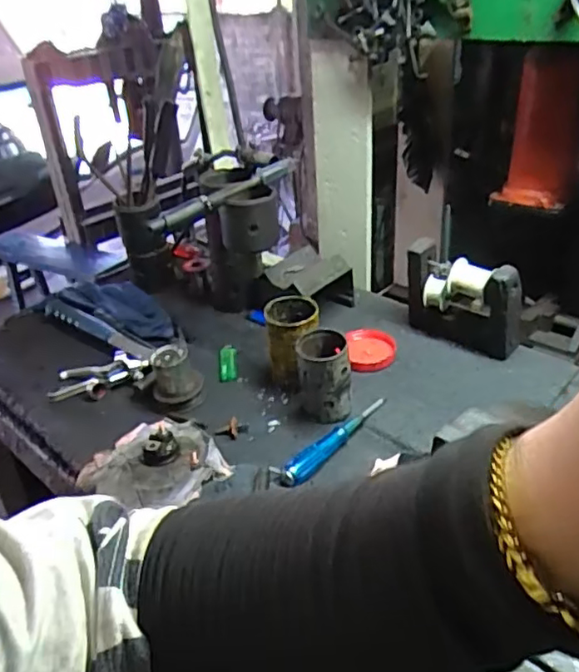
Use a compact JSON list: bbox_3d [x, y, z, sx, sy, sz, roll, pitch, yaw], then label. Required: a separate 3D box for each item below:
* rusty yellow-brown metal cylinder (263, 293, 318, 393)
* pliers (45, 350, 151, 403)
[{"bbox_3d":[0.006,0.012,0.858,0.069,0.111,0.084,-8,32,-5],"label":"rusty yellow-brown metal cylinder"},{"bbox_3d":[-0.293,0.062,0.937,0.154,0.036,0.078,-8,32,-6],"label":"pliers"}]

